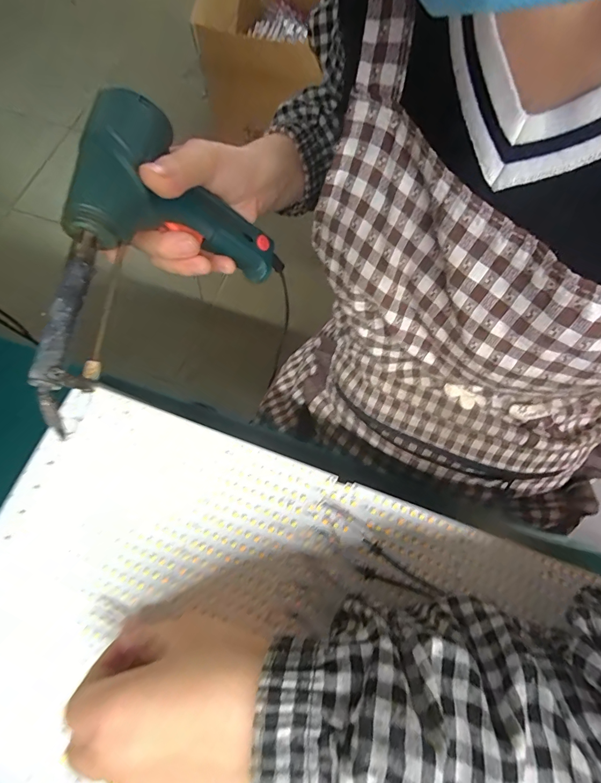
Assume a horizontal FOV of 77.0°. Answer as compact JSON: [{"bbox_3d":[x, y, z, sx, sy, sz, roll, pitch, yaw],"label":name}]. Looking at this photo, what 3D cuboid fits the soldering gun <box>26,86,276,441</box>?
[{"bbox_3d":[-0.100,-0.094,0.223,0.031,0.130,0.199,1,38,37],"label":"soldering gun"}]

